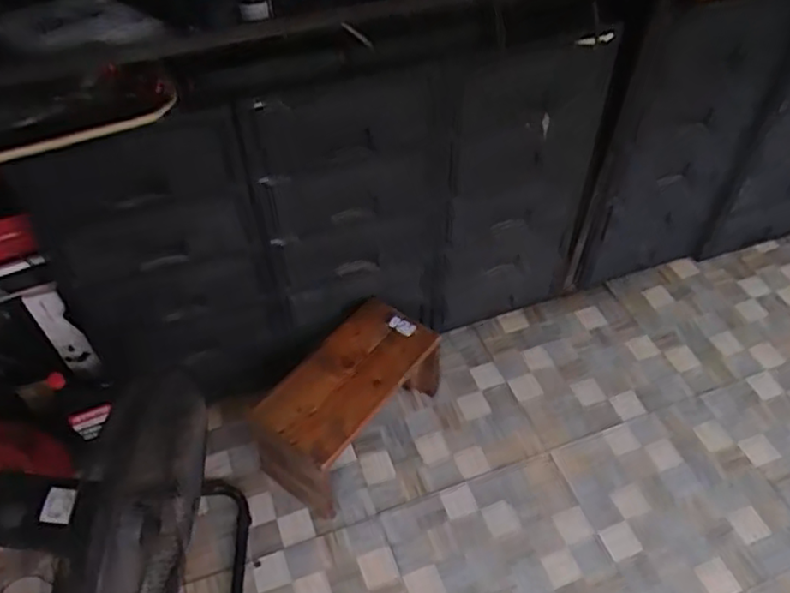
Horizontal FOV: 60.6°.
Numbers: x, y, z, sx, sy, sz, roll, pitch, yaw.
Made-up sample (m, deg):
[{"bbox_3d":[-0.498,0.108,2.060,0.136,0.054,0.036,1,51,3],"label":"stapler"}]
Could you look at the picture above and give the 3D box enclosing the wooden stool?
[{"bbox_3d":[-0.098,0.222,1.434,0.193,0.258,0.396,30,55,24],"label":"wooden stool"}]

